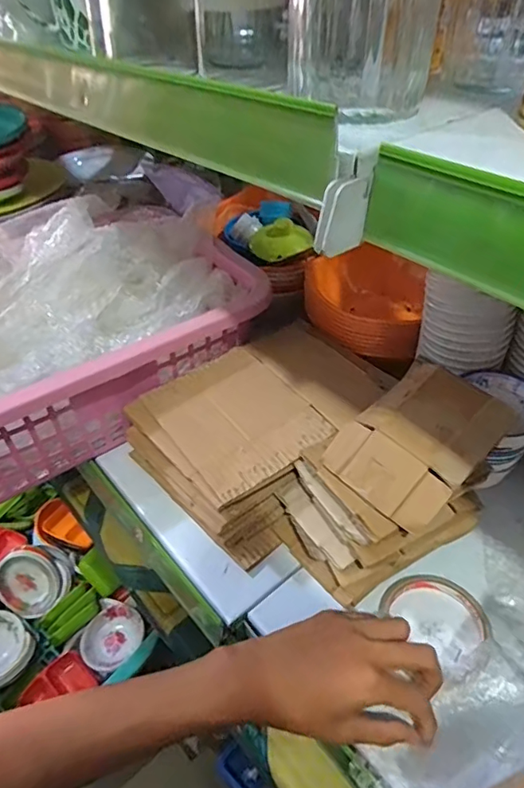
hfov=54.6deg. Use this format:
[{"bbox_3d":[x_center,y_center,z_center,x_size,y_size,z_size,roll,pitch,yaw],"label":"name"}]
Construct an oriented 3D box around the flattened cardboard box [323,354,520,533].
[{"bbox_3d":[0.127,0.042,0.417,0.131,0.056,0.095,-33,51,-28],"label":"flattened cardboard box"}]

